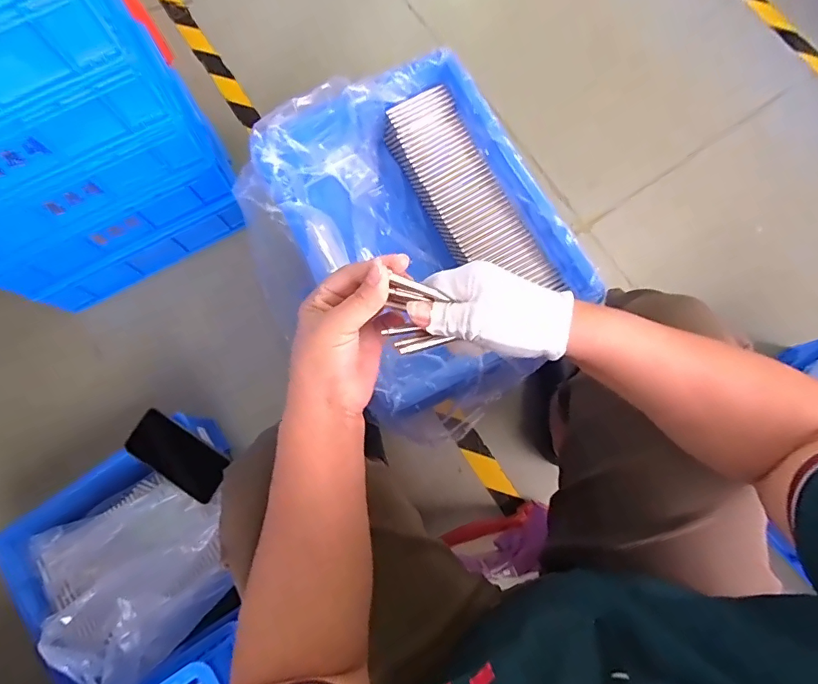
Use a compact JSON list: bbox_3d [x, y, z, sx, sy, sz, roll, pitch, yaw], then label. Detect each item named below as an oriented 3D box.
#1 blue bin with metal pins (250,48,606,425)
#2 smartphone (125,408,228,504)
[{"bbox_3d":[0.009,-0.148,0.652,0.326,0.128,0.407,-27,80,-6],"label":"blue bin with metal pins"},{"bbox_3d":[-0.351,0.174,0.722,0.151,0.012,0.071,37,72,-4],"label":"smartphone"}]

